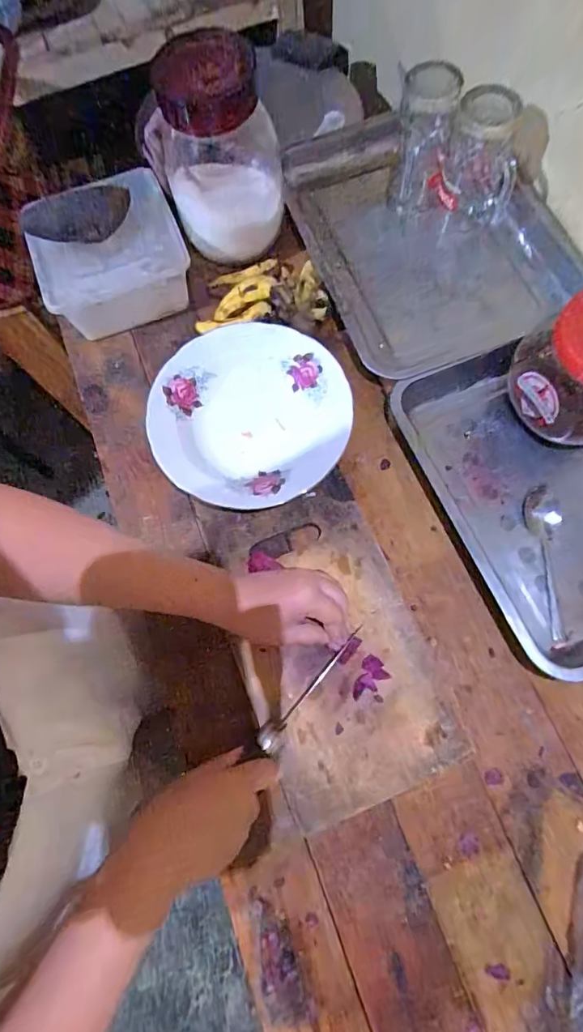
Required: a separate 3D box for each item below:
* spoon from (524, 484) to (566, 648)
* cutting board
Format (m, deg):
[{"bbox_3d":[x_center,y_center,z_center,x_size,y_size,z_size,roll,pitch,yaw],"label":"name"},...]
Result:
[{"bbox_3d":[0.255,0.044,0.489,0.032,0.022,0.160,5,76,3],"label":"spoon"},{"bbox_3d":[0.031,0.114,0.487,0.170,0.018,0.318,-22,76,-4],"label":"cutting board"}]

